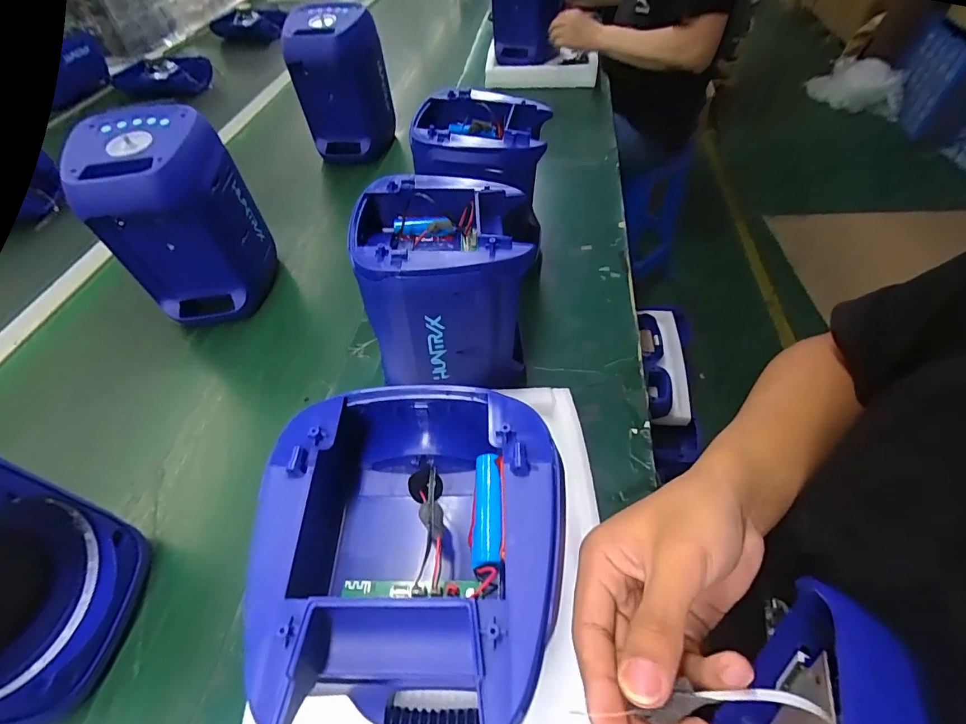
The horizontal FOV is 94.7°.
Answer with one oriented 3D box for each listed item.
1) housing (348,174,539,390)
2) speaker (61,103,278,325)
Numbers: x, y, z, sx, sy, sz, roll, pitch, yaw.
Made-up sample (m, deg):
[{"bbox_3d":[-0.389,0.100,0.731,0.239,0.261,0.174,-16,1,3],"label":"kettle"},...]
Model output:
[{"bbox_3d":[-0.039,-0.085,0.498,0.168,0.189,0.166,-6,50,2],"label":"housing"},{"bbox_3d":[-0.419,-0.197,0.632,0.161,0.234,0.162,-10,51,-4],"label":"speaker"}]

